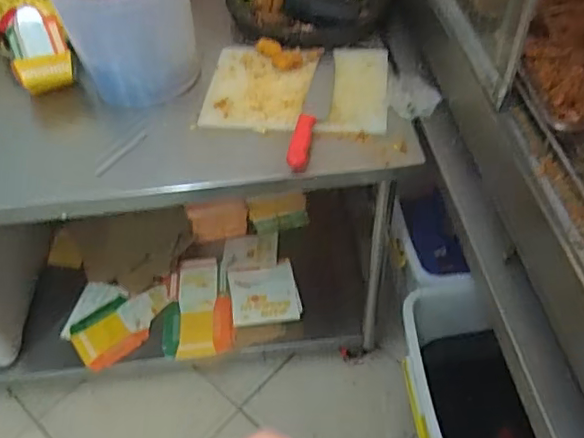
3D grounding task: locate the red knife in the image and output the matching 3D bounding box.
[{"bbox_3d":[0.046,-0.219,1.080,0.051,0.027,0.340,9,50,11],"label":"red knife"}]

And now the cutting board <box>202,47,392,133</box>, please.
[{"bbox_3d":[0.012,-0.258,1.128,0.340,0.025,0.247,3,50,6],"label":"cutting board"}]

